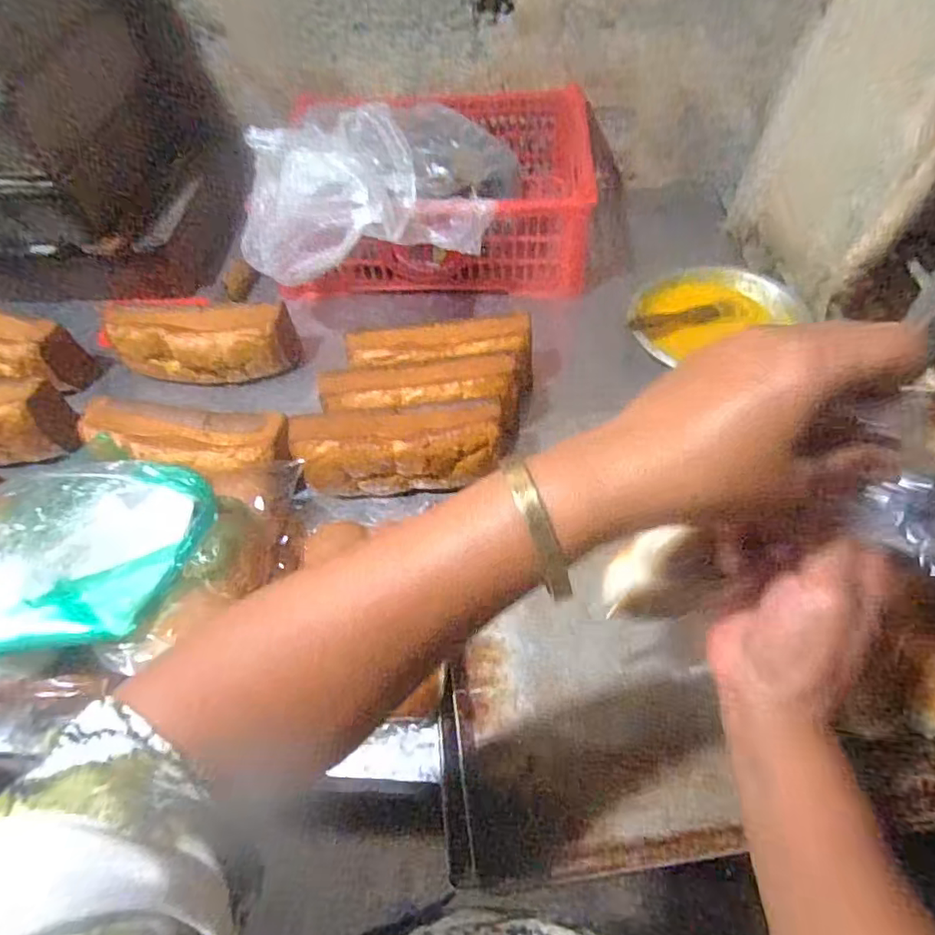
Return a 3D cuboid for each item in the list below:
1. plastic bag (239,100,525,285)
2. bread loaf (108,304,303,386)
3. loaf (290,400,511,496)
[{"bbox_3d":[-0.101,-0.373,0.724,0.279,0.124,0.345,11,55,10],"label":"plastic bag"},{"bbox_3d":[-0.329,-0.155,0.729,0.219,0.078,0.066,-6,53,-2],"label":"bread loaf"},{"bbox_3d":[-0.072,-0.020,0.603,0.217,0.075,0.068,-1,53,2],"label":"loaf"}]

